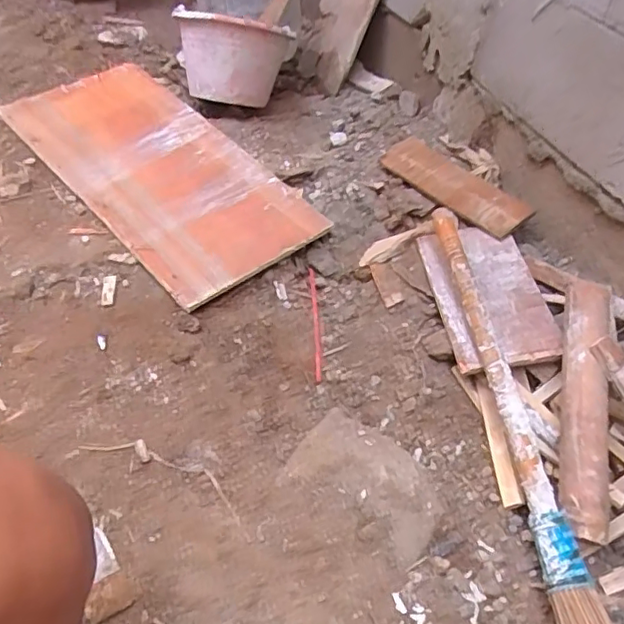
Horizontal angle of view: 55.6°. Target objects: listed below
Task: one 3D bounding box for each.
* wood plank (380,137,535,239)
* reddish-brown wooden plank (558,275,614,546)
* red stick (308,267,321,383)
[{"bbox_3d":[0.266,-0.248,1.143,0.115,0.016,0.327,-33,57,-25],"label":"wood plank"},{"bbox_3d":[0.367,0.117,0.790,0.061,0.043,0.356,10,69,5],"label":"reddish-brown wooden plank"},{"bbox_3d":[0.005,0.014,0.960,0.011,0.013,0.234,0,48,-5],"label":"red stick"}]

